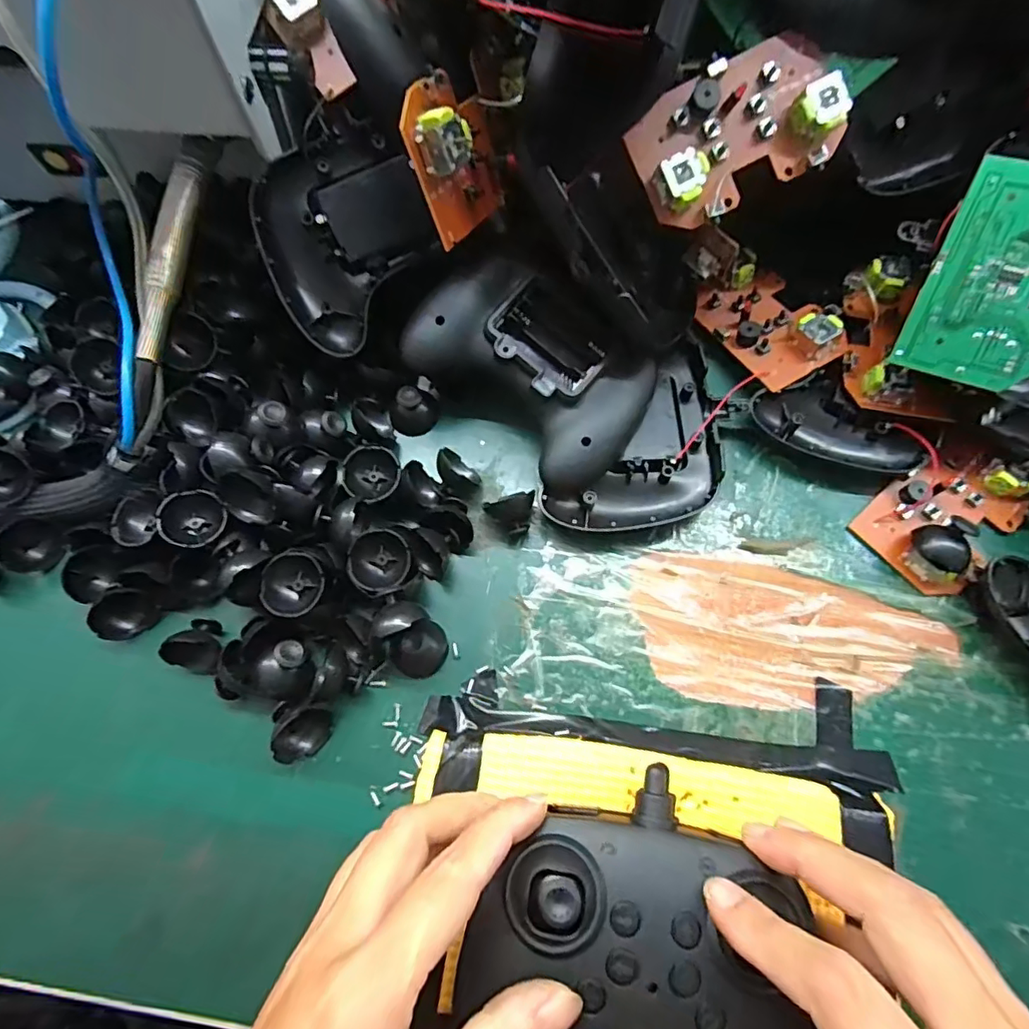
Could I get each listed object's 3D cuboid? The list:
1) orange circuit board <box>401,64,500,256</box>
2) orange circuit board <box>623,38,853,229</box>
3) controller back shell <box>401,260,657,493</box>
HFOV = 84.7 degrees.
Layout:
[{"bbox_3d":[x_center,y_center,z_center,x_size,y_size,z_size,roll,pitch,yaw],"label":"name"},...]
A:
[{"bbox_3d":[-0.020,-0.151,0.234,0.014,0.055,0.056,14,57,31],"label":"orange circuit board"},{"bbox_3d":[0.096,-0.166,0.243,0.087,0.015,0.055,-26,96,1],"label":"orange circuit board"},{"bbox_3d":[0.011,-0.072,0.286,0.114,0.043,0.076,37,76,12],"label":"controller back shell"}]

